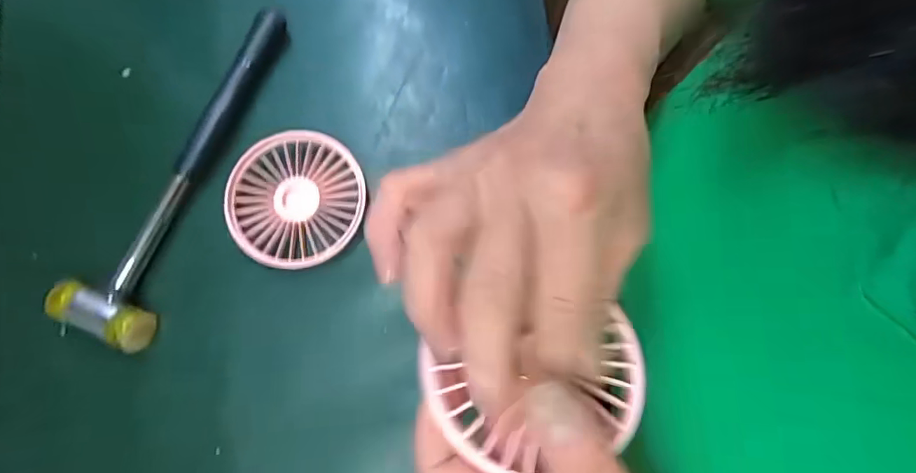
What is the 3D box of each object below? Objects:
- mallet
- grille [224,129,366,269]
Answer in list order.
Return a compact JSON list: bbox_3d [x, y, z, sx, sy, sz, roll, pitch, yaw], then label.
[{"bbox_3d":[-0.187,-0.051,0.338,0.064,0.023,0.238,17,77,5],"label":"mallet"},{"bbox_3d":[-0.106,-0.024,0.334,0.085,0.019,0.089,0,76,1],"label":"grille"}]

